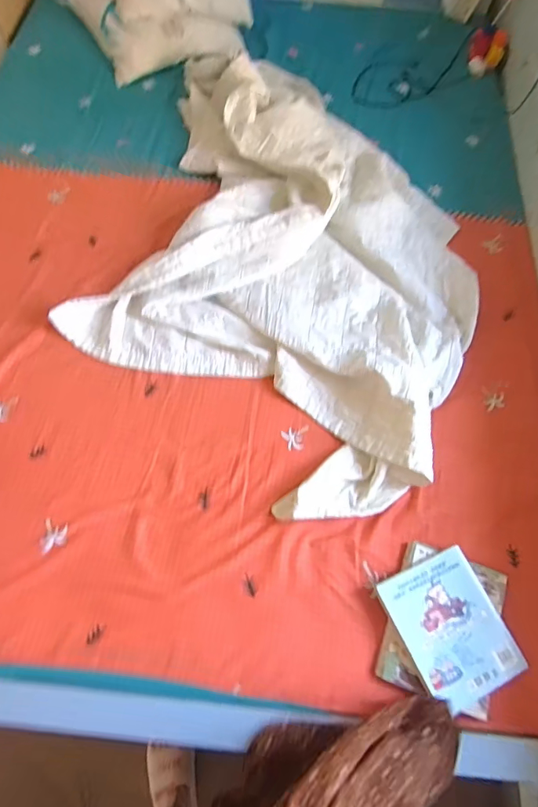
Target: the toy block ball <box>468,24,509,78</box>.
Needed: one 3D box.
[{"bbox_3d":[0.663,-1.082,1.427,0.100,0.077,0.127,3,67,-1],"label":"toy block ball"}]

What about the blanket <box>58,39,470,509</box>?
[{"bbox_3d":[0.056,-0.359,1.079,0.842,0.106,1.148,17,67,5],"label":"blanket"}]

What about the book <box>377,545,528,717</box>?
[{"bbox_3d":[0.307,0.373,0.790,0.171,0.015,0.211,-21,68,-11],"label":"book"}]

